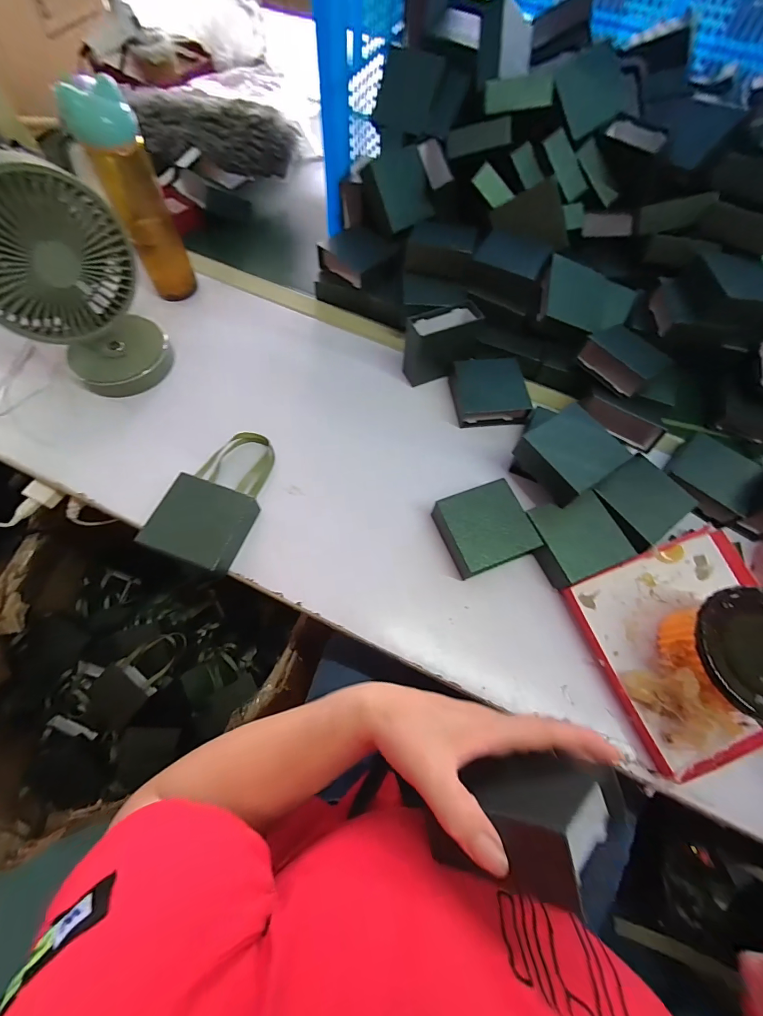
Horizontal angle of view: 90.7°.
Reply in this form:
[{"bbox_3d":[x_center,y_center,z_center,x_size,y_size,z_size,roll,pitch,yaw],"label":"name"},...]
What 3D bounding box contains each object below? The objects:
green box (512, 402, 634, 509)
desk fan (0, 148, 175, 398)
[{"bbox_3d":[0.222,-0.063,0.441,0.101,0.043,0.089,-30,71,-15],"label":"green box"},{"bbox_3d":[-0.345,-0.247,0.427,0.098,0.212,0.167,35,69,12],"label":"desk fan"}]

